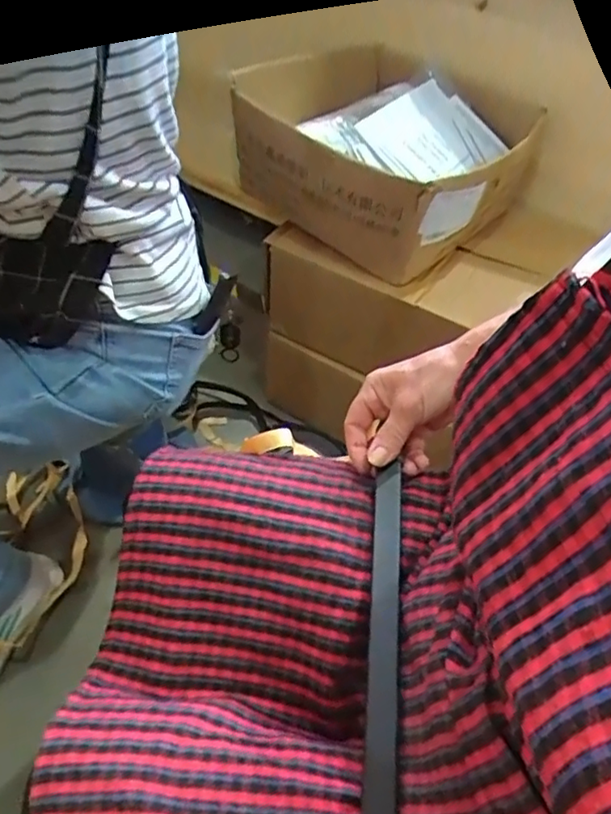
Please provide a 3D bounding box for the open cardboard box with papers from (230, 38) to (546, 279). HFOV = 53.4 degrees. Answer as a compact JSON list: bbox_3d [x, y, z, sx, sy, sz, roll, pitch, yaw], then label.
[{"bbox_3d":[0.121,-0.391,0.927,0.388,0.142,0.384,38,54,26],"label":"open cardboard box with papers"}]

